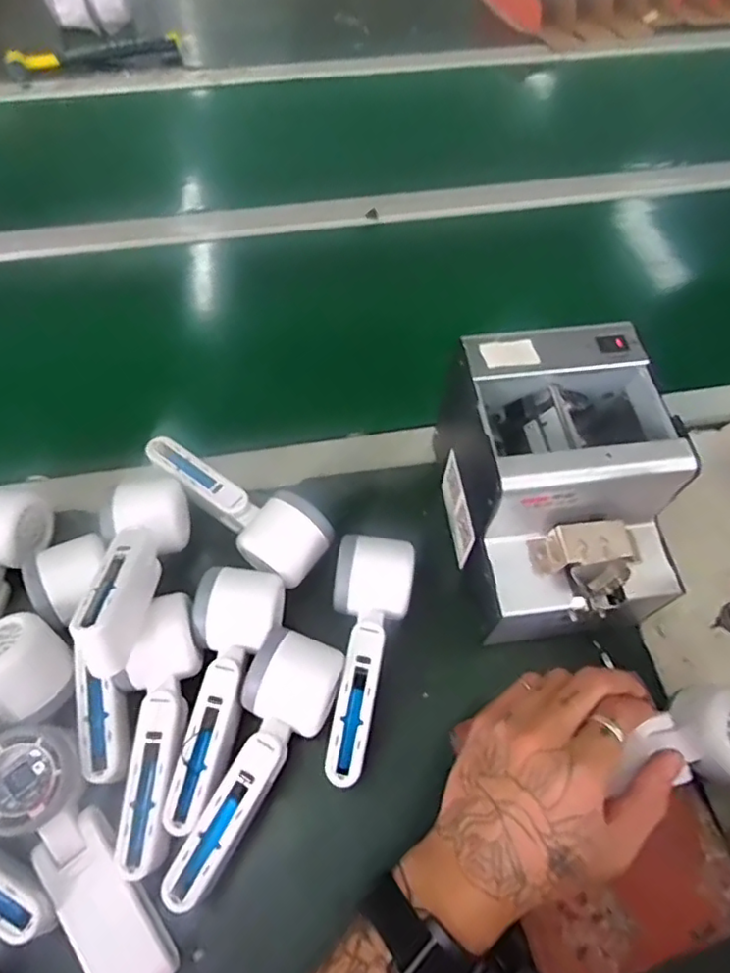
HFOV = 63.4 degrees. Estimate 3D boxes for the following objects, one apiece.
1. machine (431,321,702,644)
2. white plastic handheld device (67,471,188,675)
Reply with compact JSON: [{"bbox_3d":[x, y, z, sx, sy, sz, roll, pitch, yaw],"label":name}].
[{"bbox_3d":[0.136,0.003,0.426,0.123,0.150,0.171,-8,59,-5],"label":"machine"},{"bbox_3d":[-0.164,0.055,0.406,0.056,0.047,0.164,-2,37,-2],"label":"white plastic handheld device"}]

